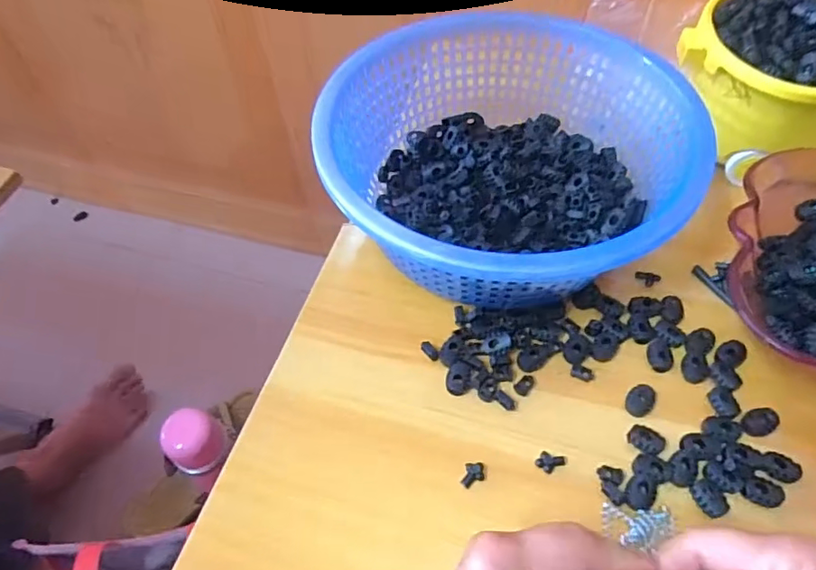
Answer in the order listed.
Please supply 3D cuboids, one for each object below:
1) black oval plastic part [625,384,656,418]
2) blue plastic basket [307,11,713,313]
[{"bbox_3d":[0.158,0.079,0.370,0.024,0.006,0.017,-39,62,-22],"label":"black oval plastic part"},{"bbox_3d":[0.066,-0.106,0.434,0.264,0.098,0.240,-2,55,2],"label":"blue plastic basket"}]

